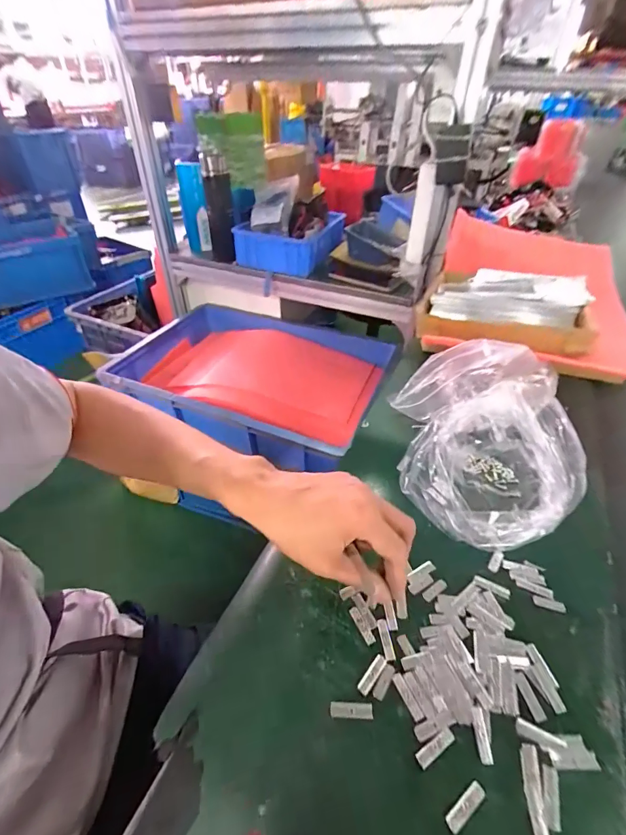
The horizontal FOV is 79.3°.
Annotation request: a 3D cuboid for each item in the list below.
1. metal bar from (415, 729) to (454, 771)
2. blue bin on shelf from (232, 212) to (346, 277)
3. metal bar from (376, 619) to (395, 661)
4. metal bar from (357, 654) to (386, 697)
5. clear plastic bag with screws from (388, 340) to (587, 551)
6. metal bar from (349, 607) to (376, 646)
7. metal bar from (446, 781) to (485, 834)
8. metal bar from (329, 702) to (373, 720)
[{"bbox_3d":[0.085,0.226,0.259,0.030,0.004,0.009,-21,46,-23],"label":"metal bar"},{"bbox_3d":[-0.054,-0.468,1.003,0.226,0.098,0.243,12,43,11],"label":"blue bin on shelf"},{"bbox_3d":[0.060,0.182,0.311,0.008,0.004,0.031,-4,42,-6],"label":"metal bar"},{"bbox_3d":[0.046,0.198,0.291,0.009,0.004,0.031,31,49,28],"label":"metal bar"},{"bbox_3d":[0.185,0.012,0.415,0.155,0.129,0.227,5,42,3],"label":"clear plastic bag with screws"},{"bbox_3d":[0.042,0.175,0.320,0.008,0.004,0.031,-18,45,-21],"label":"metal bar"},{"bbox_3d":[0.097,0.245,0.238,0.032,0.004,0.008,-24,48,-26],"label":"metal bar"},{"bbox_3d":[0.028,0.212,0.275,0.030,0.004,0.010,3,42,1],"label":"metal bar"}]

